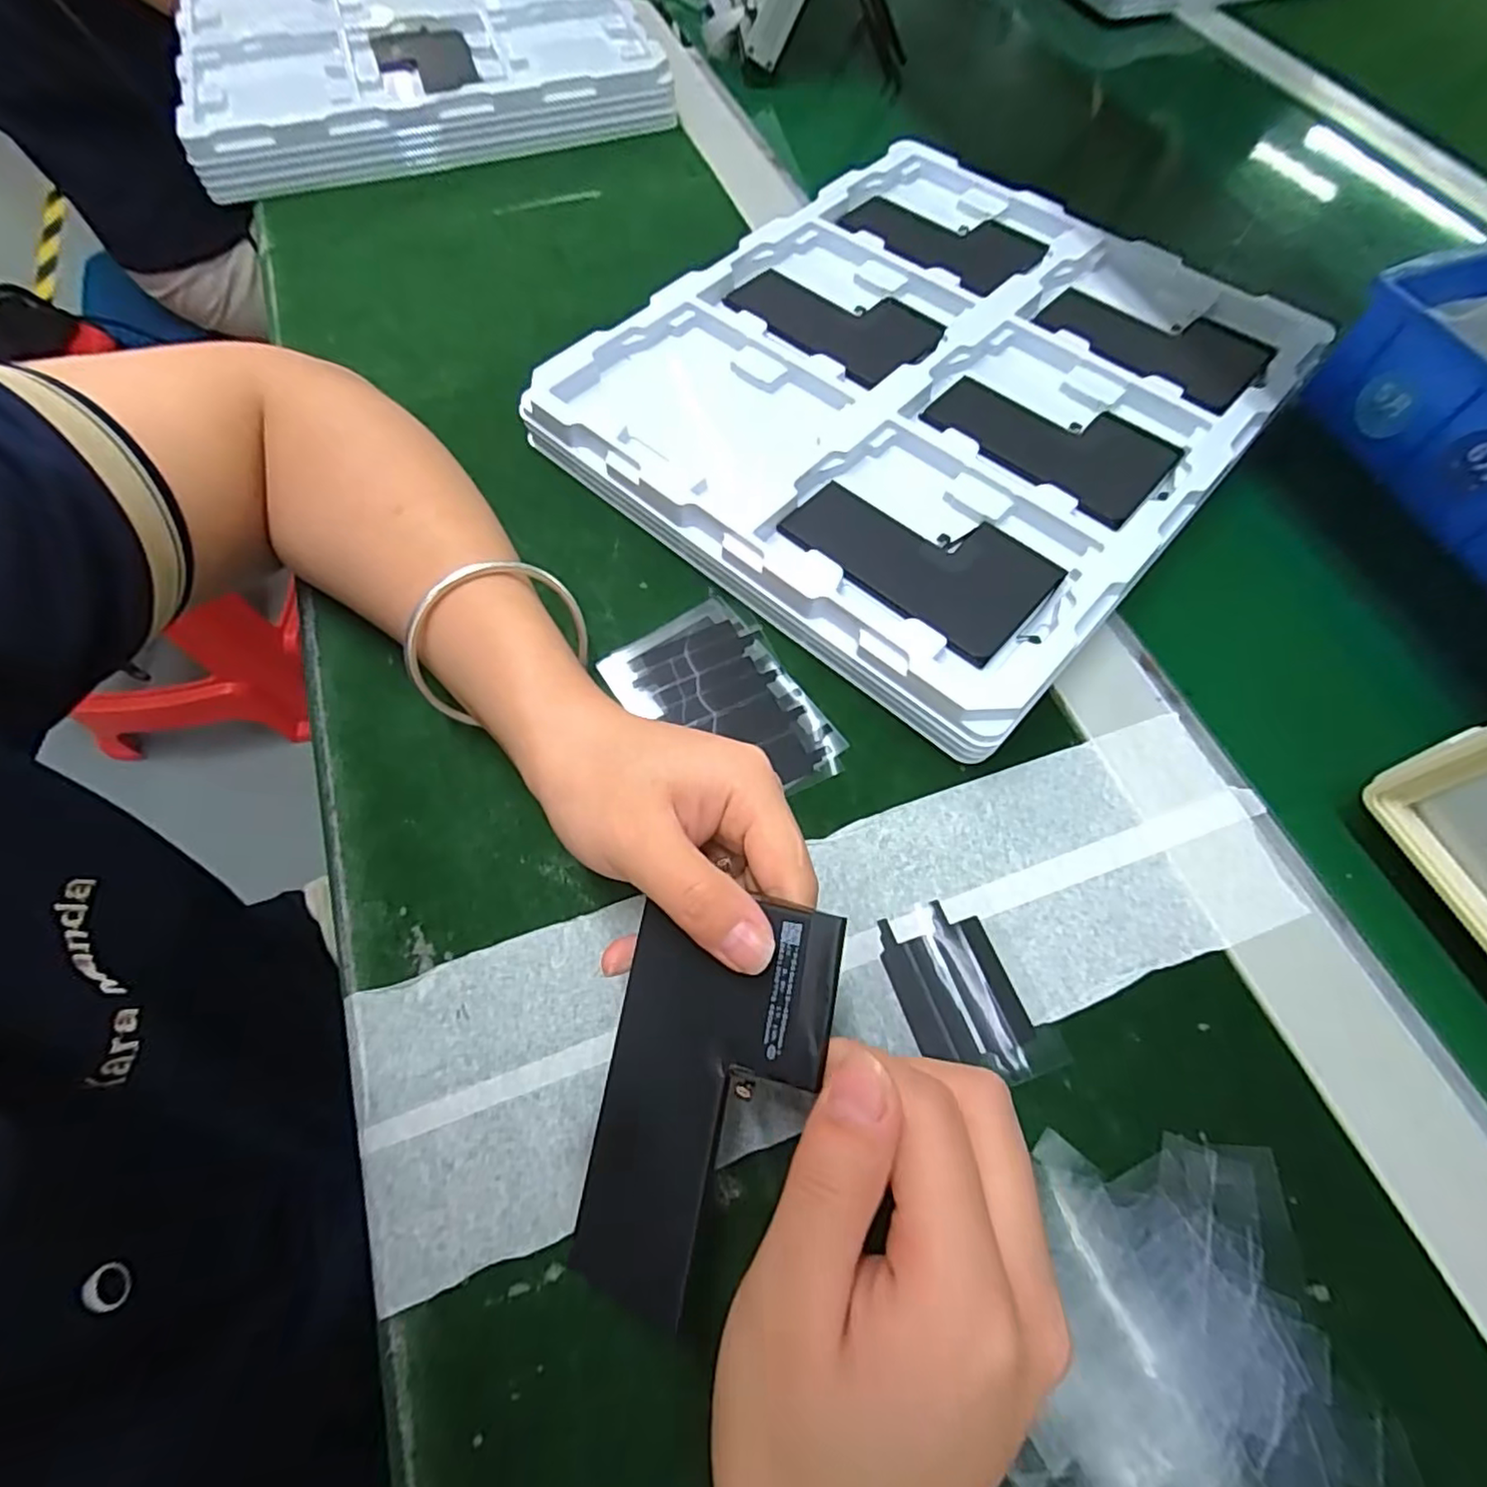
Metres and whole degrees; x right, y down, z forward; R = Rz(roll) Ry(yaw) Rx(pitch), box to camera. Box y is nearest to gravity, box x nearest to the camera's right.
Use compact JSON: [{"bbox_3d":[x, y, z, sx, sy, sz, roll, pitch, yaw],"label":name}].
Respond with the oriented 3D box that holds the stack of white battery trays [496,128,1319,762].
[{"bbox_3d":[0.097,-0.186,0.348,0.288,0.036,0.325,39,70,17],"label":"stack of white battery trays"}]

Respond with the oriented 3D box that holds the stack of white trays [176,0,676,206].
[{"bbox_3d":[-0.246,-0.535,0.508,0.329,0.039,0.315,-16,66,-7],"label":"stack of white trays"}]

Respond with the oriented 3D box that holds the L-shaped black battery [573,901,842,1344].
[{"bbox_3d":[-0.012,0.098,0.182,0.061,0.006,0.114,11,84,31],"label":"L-shaped black battery"}]

